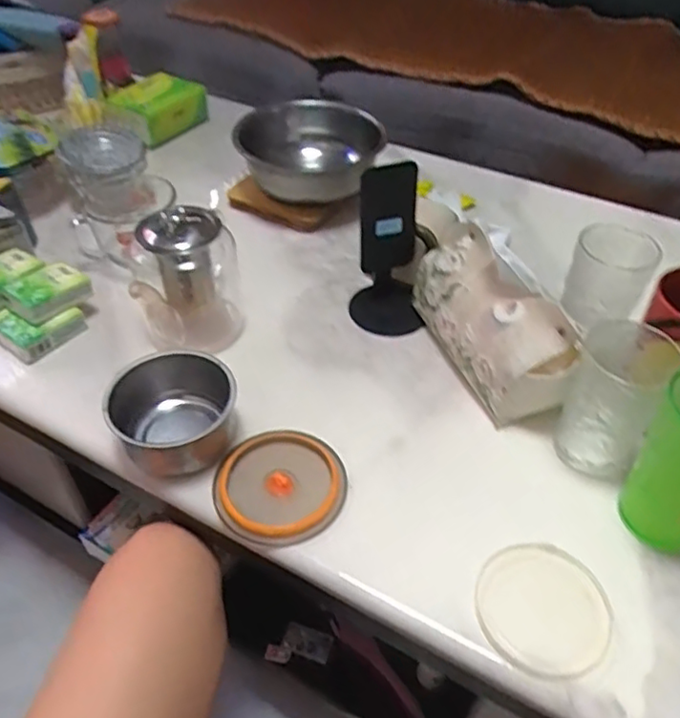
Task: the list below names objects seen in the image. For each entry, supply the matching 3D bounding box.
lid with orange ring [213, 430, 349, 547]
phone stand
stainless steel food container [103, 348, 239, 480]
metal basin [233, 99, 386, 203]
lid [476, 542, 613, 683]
[{"bbox_3d":[-0.049,0.108,0.543,0.108,0.018,0.111,1,46,-1],"label":"lid with orange ring"},{"bbox_3d":[0.055,-0.104,0.668,0.080,0.184,0.087,3,46,1],"label":"phone stand"},{"bbox_3d":[-0.149,0.056,0.570,0.110,0.068,0.105,-15,49,-15],"label":"stainless steel food container"},{"bbox_3d":[-0.041,-0.276,0.840,0.181,0.082,0.181,1,46,-1],"label":"metal basin"},{"bbox_3d":[0.154,0.186,0.471,0.096,0.011,0.102,1,46,-1],"label":"lid"}]

